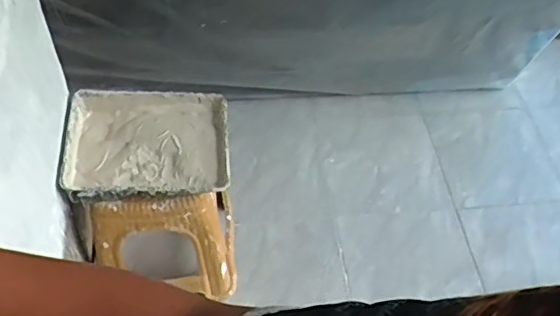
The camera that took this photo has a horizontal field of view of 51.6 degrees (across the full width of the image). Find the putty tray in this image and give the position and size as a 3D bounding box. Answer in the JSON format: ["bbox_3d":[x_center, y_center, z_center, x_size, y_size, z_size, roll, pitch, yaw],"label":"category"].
[{"bbox_3d":[-0.301,-0.029,1.350,0.356,0.082,0.285,-1,54,-6],"label":"putty tray"}]

